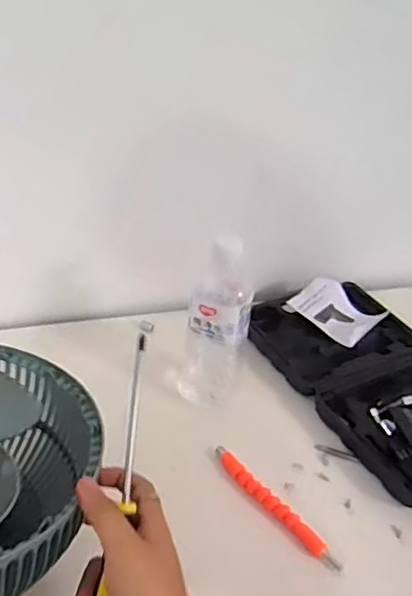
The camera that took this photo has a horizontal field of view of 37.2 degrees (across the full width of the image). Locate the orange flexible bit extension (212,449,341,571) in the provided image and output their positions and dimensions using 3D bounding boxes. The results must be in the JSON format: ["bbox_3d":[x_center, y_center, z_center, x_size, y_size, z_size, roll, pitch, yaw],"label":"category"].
[{"bbox_3d":[0.068,0.207,0.613,0.018,0.009,0.168,-23,45,-37],"label":"orange flexible bit extension"}]

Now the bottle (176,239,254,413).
[{"bbox_3d":[0.014,0.028,0.681,0.072,0.196,0.068,5,35,-3],"label":"bottle"}]

